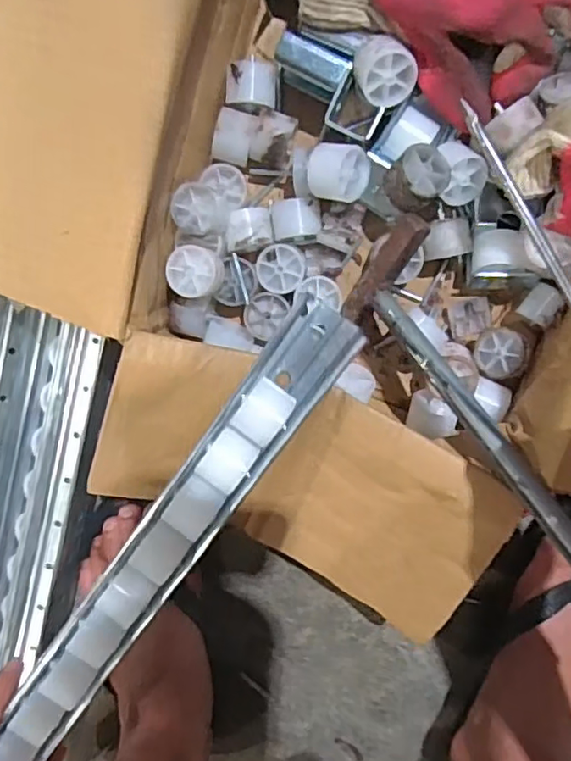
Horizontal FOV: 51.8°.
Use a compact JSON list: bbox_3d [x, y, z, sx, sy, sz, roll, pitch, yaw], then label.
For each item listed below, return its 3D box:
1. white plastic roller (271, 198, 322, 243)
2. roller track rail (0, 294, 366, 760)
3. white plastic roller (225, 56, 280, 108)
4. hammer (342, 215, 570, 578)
[{"bbox_3d":[0.009,-0.114,0.422,0.034,0.027,0.029,-4,97,6],"label":"white plastic roller"},{"bbox_3d":[-0.076,0.104,0.360,0.045,0.036,0.352,36,96,0],"label":"roller track rail"},{"bbox_3d":[-0.022,-0.202,0.405,0.032,0.034,0.029,7,98,4],"label":"white plastic roller"},{"bbox_3d":[0.132,0.040,0.347,0.065,0.069,0.300,-34,65,9],"label":"hammer"}]

